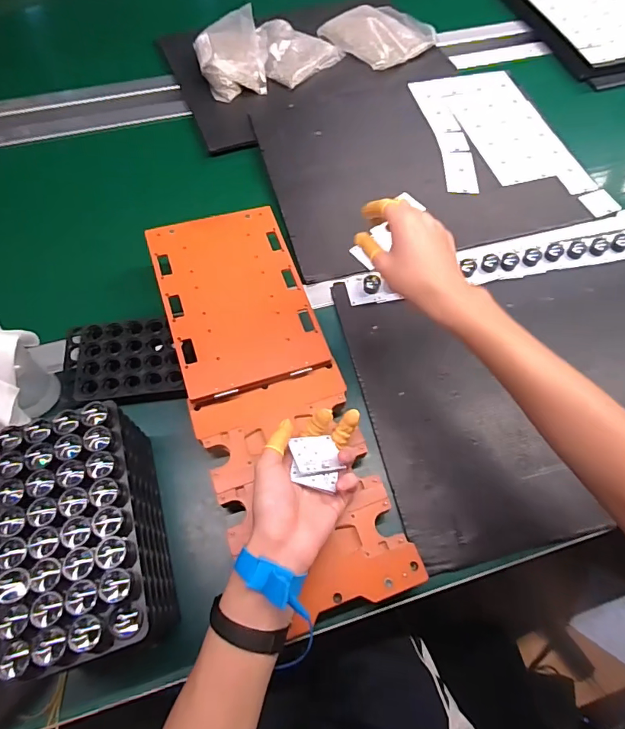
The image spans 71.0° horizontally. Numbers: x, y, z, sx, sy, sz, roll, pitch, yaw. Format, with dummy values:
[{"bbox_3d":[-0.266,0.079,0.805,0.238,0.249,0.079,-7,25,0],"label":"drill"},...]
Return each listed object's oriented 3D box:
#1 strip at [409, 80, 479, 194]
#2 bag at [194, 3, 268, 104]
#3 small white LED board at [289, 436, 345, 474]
[{"bbox_3d":[0.220,-0.388,0.728,0.055,0.004,0.281,-7,65,-3],"label":"strip"},{"bbox_3d":[-0.145,-0.546,0.773,0.122,0.048,0.175,-5,65,-2],"label":"bag"},{"bbox_3d":[0.003,0.084,0.416,0.046,0.006,0.041,0,36,-20],"label":"small white LED board"}]

